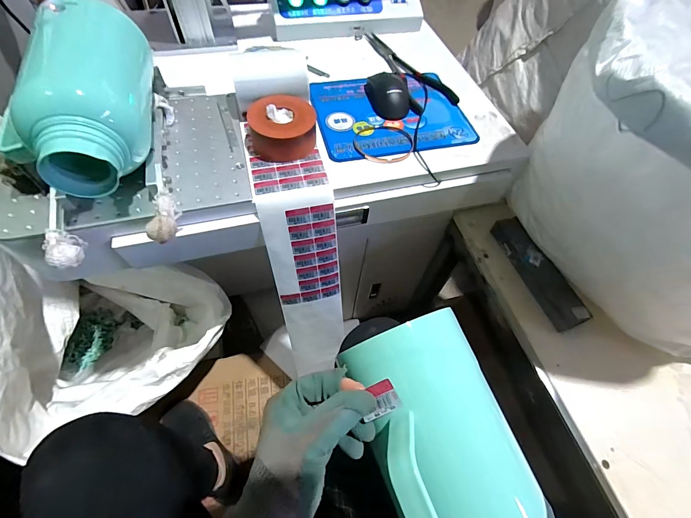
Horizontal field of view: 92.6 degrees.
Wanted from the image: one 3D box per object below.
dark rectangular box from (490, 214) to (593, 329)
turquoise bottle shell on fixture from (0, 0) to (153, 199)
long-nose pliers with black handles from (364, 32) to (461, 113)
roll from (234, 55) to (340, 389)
[{"bbox_3d":[0.326,0.017,0.560,0.045,0.040,0.204,-17,61,-13],"label":"dark rectangular box"},{"bbox_3d":[-0.315,-0.202,0.405,0.111,0.115,0.249,-7,60,-8],"label":"turquoise bottle shell on fixture"},{"bbox_3d":[0.104,-0.377,0.650,0.099,0.012,0.273,-23,63,-16],"label":"long-nose pliers with black handles"},{"bbox_3d":[-0.078,-0.040,0.544,0.113,0.472,0.114,-11,23,-10],"label":"roll"}]

